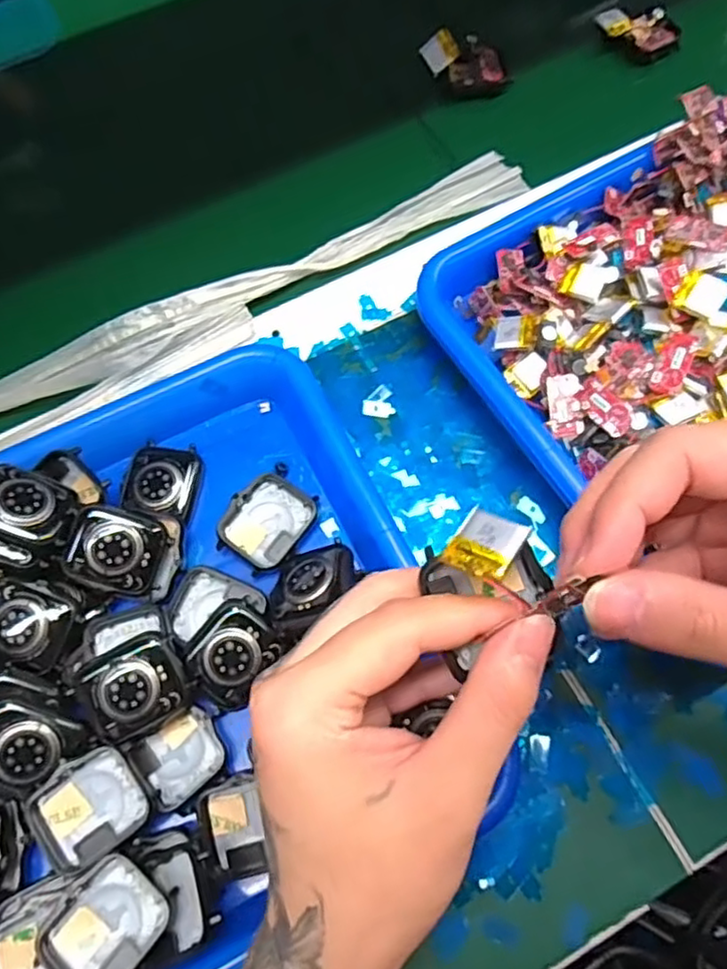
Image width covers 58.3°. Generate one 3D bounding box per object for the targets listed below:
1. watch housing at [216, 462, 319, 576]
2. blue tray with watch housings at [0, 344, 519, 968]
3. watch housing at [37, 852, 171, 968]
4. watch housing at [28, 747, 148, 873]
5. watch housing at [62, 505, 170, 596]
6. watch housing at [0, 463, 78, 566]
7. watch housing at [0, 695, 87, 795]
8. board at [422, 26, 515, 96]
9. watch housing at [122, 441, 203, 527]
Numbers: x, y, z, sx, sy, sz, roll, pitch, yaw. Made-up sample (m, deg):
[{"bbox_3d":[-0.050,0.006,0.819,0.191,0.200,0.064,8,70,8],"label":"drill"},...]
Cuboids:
[{"bbox_3d":[-0.046,0.016,0.323,0.036,0.008,0.049,35,74,14],"label":"watch housing"},{"bbox_3d":[-0.133,0.094,0.280,0.327,0.051,0.252,-25,70,-7],"label":"blue tray with watch housings"},{"bbox_3d":[-0.098,0.168,0.248,0.035,0.009,0.040,37,75,15],"label":"watch housing"},{"bbox_3d":[-0.112,0.132,0.266,0.040,0.011,0.037,-35,72,-11],"label":"watch housing"},{"bbox_3d":[-0.115,0.031,0.305,0.041,0.008,0.037,18,80,-12],"label":"watch housing"},{"bbox_3d":[-0.160,0.013,0.301,0.044,0.018,0.041,25,47,-14],"label":"watch housing"},{"bbox_3d":[-0.141,0.109,0.269,0.039,0.009,0.035,25,77,-6],"label":"watch housing"},{"bbox_3d":[0.070,-0.286,0.442,0.054,0.025,0.036,-14,69,-3],"label":"board"},{"bbox_3d":[-0.102,-0.003,0.327,0.035,0.012,0.041,7,69,5],"label":"watch housing"}]

